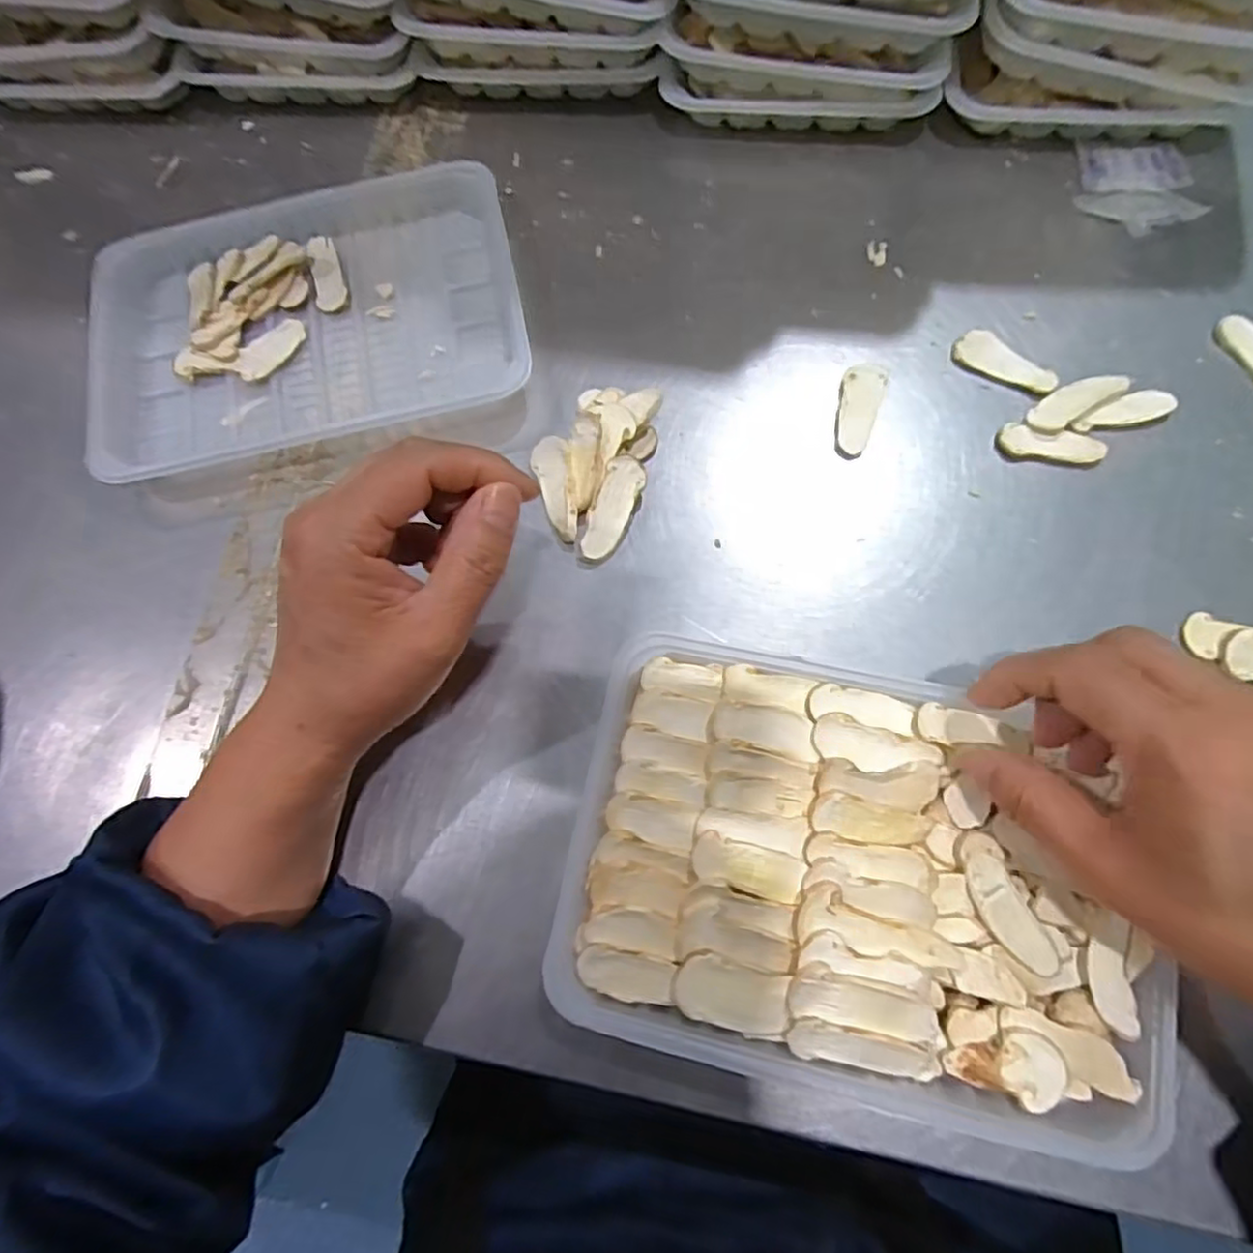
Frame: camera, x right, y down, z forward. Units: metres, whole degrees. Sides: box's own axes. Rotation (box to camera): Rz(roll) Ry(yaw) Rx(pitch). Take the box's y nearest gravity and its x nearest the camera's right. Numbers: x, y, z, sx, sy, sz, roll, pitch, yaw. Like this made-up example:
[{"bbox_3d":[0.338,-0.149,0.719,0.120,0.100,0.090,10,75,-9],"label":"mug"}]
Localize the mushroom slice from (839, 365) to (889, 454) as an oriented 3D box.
[{"bbox_3d":[0.121,-0.115,0.352,0.021,0.004,0.053,17,77,8],"label":"mushroom slice"}]

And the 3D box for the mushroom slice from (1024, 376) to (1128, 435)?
[{"bbox_3d":[0.227,-0.115,0.344,0.051,0.007,0.020,-32,75,-5],"label":"mushroom slice"}]

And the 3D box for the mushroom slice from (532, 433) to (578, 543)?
[{"bbox_3d":[-0.036,-0.069,0.343,0.019,0.016,0.055,-8,72,0],"label":"mushroom slice"}]

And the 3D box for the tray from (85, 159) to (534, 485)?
[{"bbox_3d":[-0.179,-0.183,0.381,0.231,0.024,0.175,-14,74,0],"label":"tray"}]

